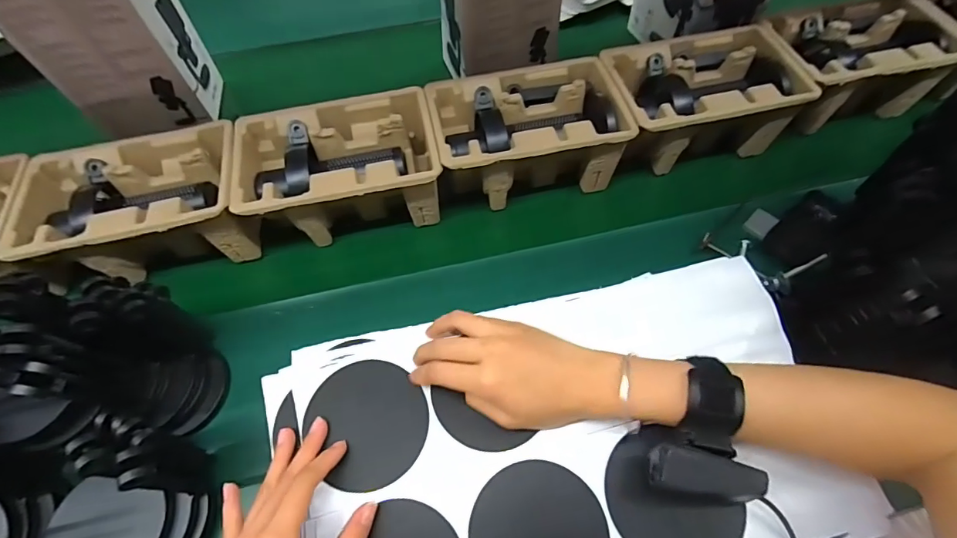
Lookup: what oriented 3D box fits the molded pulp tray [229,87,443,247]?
[{"bbox_3d":[-0.160,-0.117,0.556,0.222,0.102,0.144,-12,60,-3],"label":"molded pulp tray"}]

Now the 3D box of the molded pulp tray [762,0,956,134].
[{"bbox_3d":[0.496,-0.283,0.622,0.233,0.100,0.150,-14,60,-5],"label":"molded pulp tray"}]

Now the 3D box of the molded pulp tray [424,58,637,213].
[{"bbox_3d":[0.059,-0.172,0.576,0.222,0.091,0.141,-12,60,-4],"label":"molded pulp tray"}]

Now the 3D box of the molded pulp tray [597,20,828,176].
[{"bbox_3d":[0.276,-0.226,0.598,0.221,0.097,0.161,-14,60,-5],"label":"molded pulp tray"}]

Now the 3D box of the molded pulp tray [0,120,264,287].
[{"bbox_3d":[-0.394,-0.069,0.541,0.274,0.097,0.153,-16,61,-6],"label":"molded pulp tray"}]

